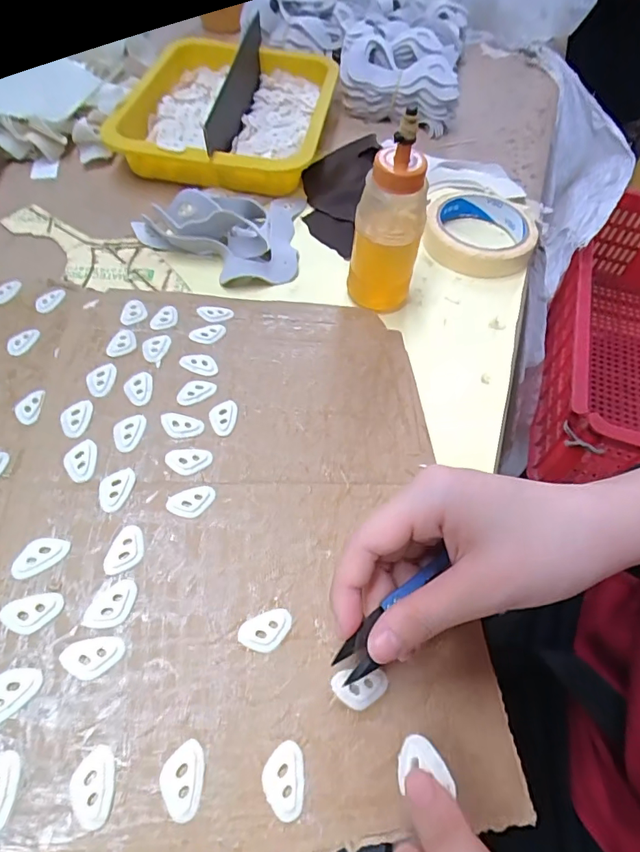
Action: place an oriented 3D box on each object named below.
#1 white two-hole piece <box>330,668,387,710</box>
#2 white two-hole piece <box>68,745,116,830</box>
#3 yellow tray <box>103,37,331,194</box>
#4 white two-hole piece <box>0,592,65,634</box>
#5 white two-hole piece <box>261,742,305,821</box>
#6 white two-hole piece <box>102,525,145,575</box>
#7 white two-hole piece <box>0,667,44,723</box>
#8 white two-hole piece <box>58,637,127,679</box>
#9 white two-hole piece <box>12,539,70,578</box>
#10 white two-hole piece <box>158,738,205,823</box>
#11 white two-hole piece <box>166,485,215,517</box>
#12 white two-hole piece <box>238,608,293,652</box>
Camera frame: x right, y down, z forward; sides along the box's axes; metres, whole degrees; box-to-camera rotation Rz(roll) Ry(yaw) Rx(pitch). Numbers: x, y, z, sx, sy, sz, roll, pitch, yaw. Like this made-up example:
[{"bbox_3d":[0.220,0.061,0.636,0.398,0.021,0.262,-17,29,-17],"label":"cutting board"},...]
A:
[{"bbox_3d":[0.019,0.122,0.222,0.026,0.004,0.016,-2,56,-5],"label":"white two-hole piece"},{"bbox_3d":[-0.090,0.142,0.188,0.016,0.004,0.026,-7,56,-8],"label":"white two-hole piece"},{"bbox_3d":[-0.093,-0.356,0.534,0.201,0.047,0.288,8,56,2],"label":"yellow tray"},{"bbox_3d":[-0.132,0.085,0.218,0.026,0.004,0.016,-14,58,-13],"label":"white two-hole piece"},{"bbox_3d":[-0.015,0.147,0.198,0.017,0.004,0.026,6,55,0],"label":"white two-hole piece"},{"bbox_3d":[-0.098,0.062,0.241,0.016,0.004,0.026,11,56,4],"label":"white two-hole piece"},{"bbox_3d":[-0.131,0.112,0.200,0.025,0.004,0.016,-36,65,-25],"label":"white two-hole piece"},{"bbox_3d":[-0.101,0.102,0.212,0.026,0.004,0.017,-8,56,-9],"label":"white two-hole piece"},{"bbox_3d":[-0.137,0.062,0.233,0.026,0.004,0.016,-25,61,-19],"label":"white two-hole piece"},{"bbox_3d":[-0.056,0.143,0.194,0.017,0.004,0.026,6,55,1],"label":"white two-hole piece"},{"bbox_3d":[-0.070,0.041,0.262,0.026,0.004,0.016,-24,60,-19],"label":"white two-hole piece"},{"bbox_3d":[-0.025,0.098,0.230,0.026,0.004,0.017,-25,61,-19],"label":"white two-hole piece"}]

